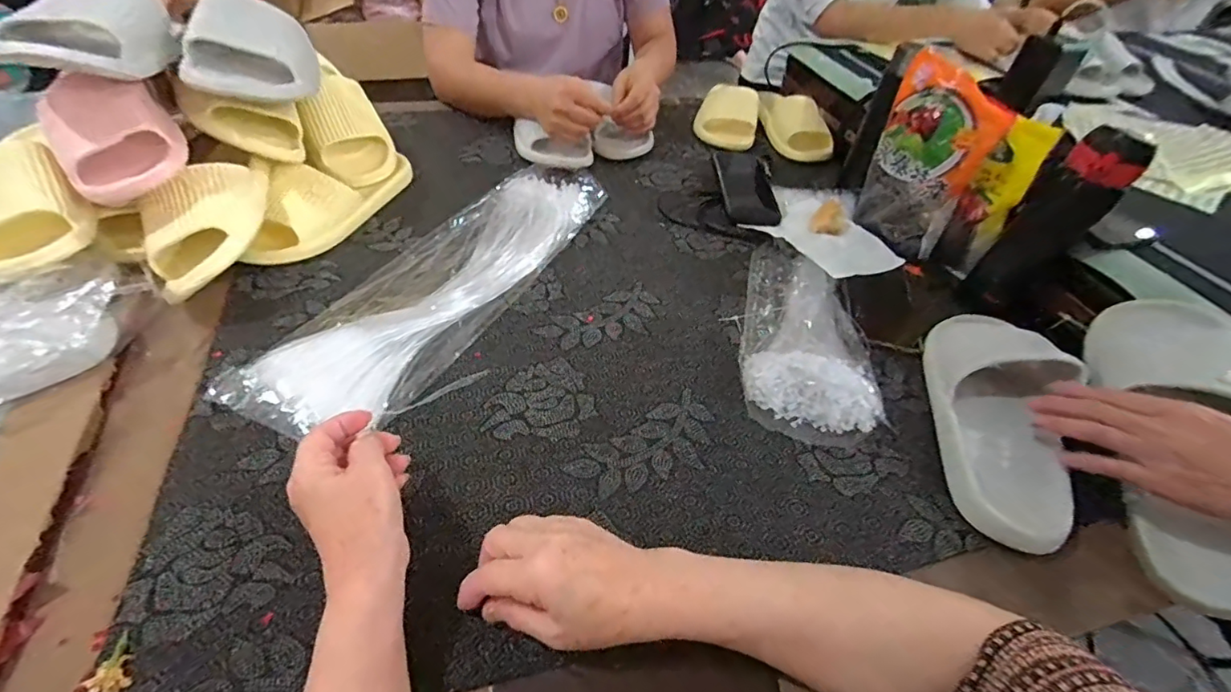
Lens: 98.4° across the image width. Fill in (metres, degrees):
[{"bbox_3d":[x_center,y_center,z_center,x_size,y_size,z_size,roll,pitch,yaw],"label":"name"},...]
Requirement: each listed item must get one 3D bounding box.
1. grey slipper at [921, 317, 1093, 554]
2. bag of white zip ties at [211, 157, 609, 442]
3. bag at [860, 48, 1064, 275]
[{"bbox_3d":[0.353,0.054,0.484,0.096,0.067,0.254,17,47,11],"label":"grey slipper"},{"bbox_3d":[-0.181,-0.079,0.590,0.155,0.029,0.457,26,52,17],"label":"bag of white zip ties"},{"bbox_3d":[0.385,-0.214,0.647,0.063,0.204,0.203,-20,54,-25],"label":"bag"}]

